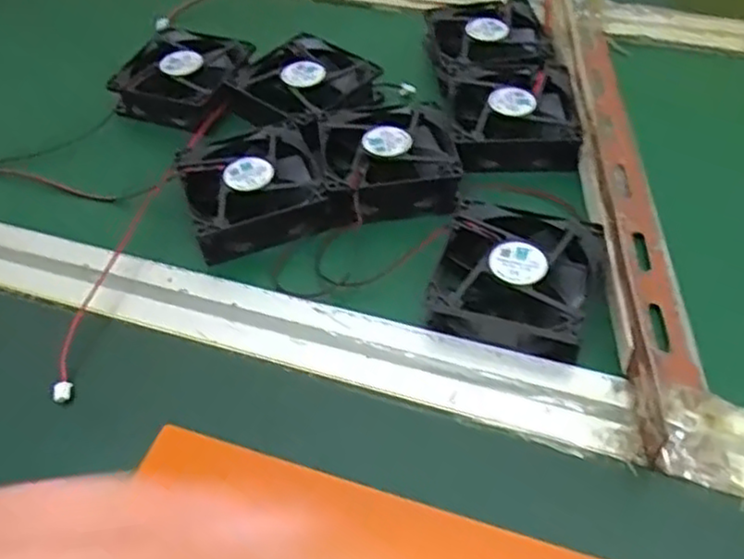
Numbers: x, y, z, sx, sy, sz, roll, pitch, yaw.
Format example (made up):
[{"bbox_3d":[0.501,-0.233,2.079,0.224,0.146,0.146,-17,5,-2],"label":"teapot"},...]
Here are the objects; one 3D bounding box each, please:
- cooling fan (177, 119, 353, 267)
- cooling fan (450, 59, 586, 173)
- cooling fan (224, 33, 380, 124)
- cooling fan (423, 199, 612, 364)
[{"bbox_3d":[-0.069,-0.057,0.437,0.086,0.025,0.083,-18,51,-10],"label":"cooling fan"},{"bbox_3d":[0.092,-0.108,0.464,0.079,0.023,0.087,3,50,7],"label":"cooling fan"},{"bbox_3d":[-0.044,-0.129,0.497,0.083,0.032,0.085,-39,57,-25],"label":"cooling fan"},{"bbox_3d":[0.077,-0.003,0.380,0.079,0.022,0.081,13,52,15],"label":"cooling fan"}]

